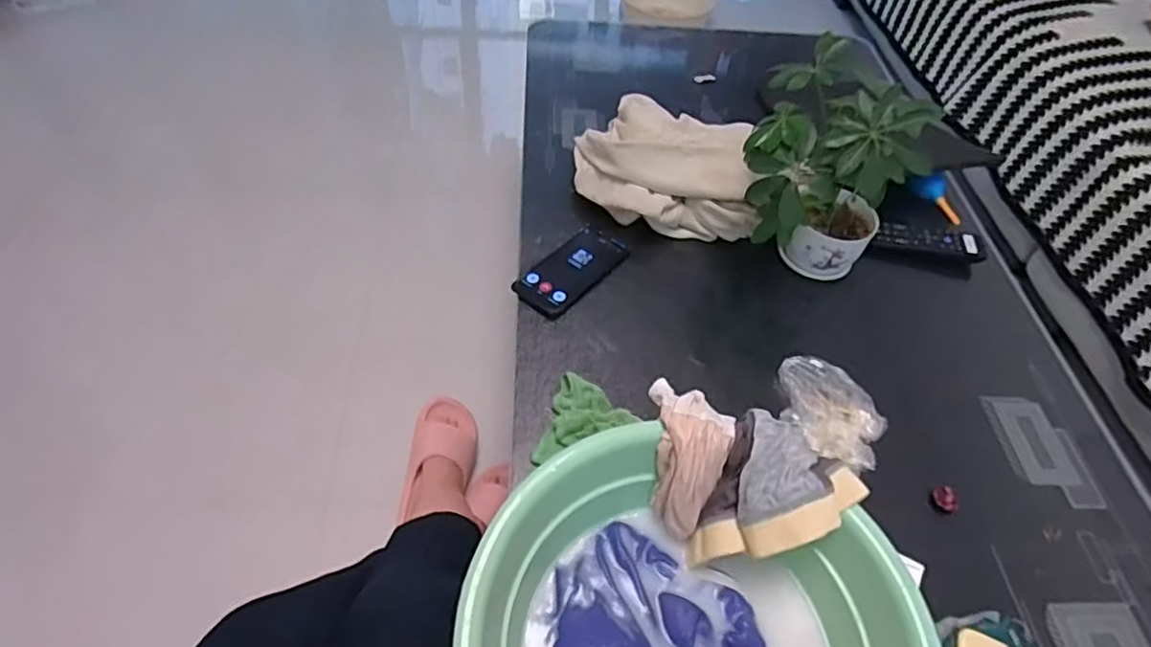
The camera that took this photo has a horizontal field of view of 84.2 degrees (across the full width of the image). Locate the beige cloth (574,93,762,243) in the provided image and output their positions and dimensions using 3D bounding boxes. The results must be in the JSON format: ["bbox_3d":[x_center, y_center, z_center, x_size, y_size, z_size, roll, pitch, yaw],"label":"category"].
[{"bbox_3d":[0.136,-0.219,0.898,0.259,0.098,0.184,20,53,11],"label":"beige cloth"}]

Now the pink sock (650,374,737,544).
[{"bbox_3d":[0.106,0.119,0.584,0.066,0.094,0.120,0,52,-5],"label":"pink sock"}]

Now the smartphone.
[{"bbox_3d":[-0.003,-0.071,0.833,0.077,0.010,0.160,36,57,22],"label":"smartphone"}]

